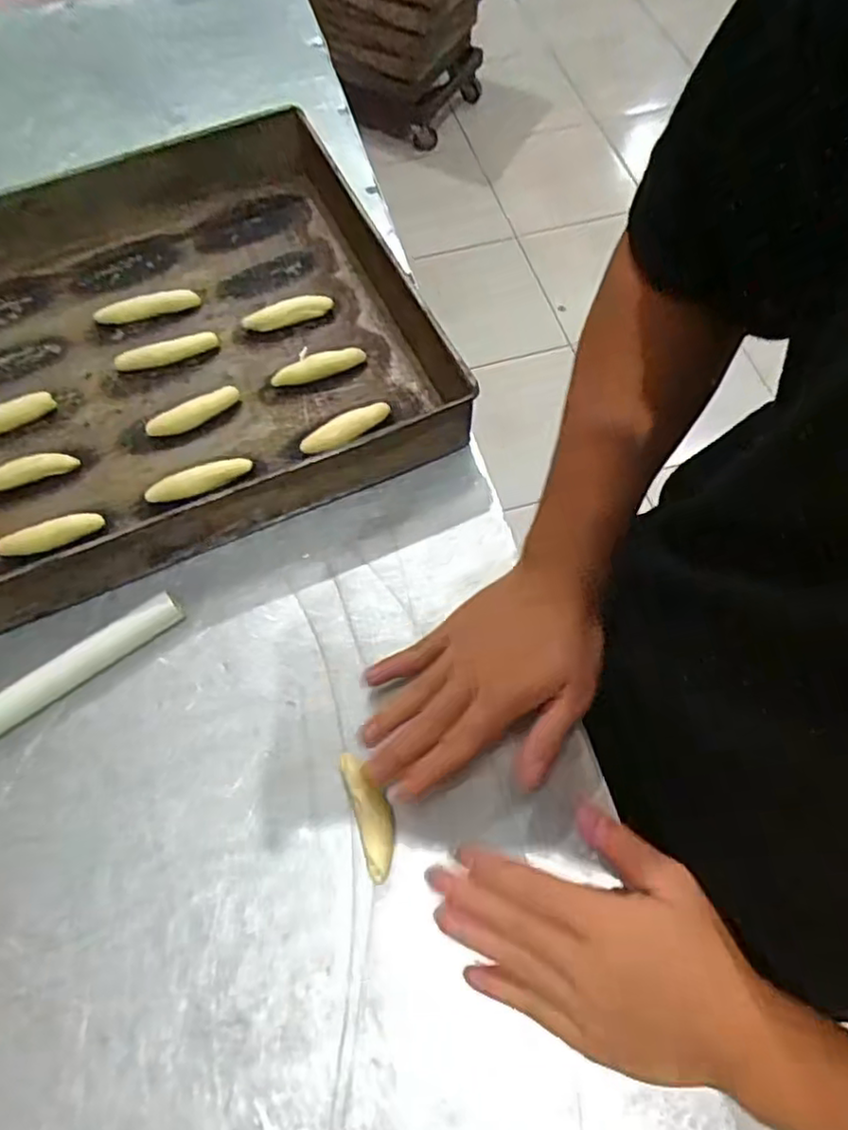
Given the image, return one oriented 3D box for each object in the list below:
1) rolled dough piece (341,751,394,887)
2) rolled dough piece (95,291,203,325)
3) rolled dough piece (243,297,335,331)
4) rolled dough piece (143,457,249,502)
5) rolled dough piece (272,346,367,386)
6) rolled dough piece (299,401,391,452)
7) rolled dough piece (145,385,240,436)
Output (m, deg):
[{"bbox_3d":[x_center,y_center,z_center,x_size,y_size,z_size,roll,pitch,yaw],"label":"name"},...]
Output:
[{"bbox_3d":[-0.030,0.139,0.378,0.021,0.024,0.070,-18,71,-8],"label":"rolled dough piece"},{"bbox_3d":[-0.234,-0.219,0.566,0.083,0.013,0.018,-16,66,-7],"label":"rolled dough piece"},{"bbox_3d":[-0.112,-0.208,0.552,0.073,0.016,0.013,-15,66,-7],"label":"rolled dough piece"},{"bbox_3d":[-0.163,-0.061,0.484,0.075,0.012,0.020,-16,66,-7],"label":"rolled dough piece"},{"bbox_3d":[-0.084,-0.159,0.531,0.075,0.017,0.018,-12,65,-5],"label":"rolled dough piece"},{"bbox_3d":[-0.058,-0.102,0.503,0.072,0.012,0.022,-35,69,-15],"label":"rolled dough piece"},{"bbox_3d":[-0.176,-0.117,0.511,0.072,0.015,0.019,-31,68,-13],"label":"rolled dough piece"}]

